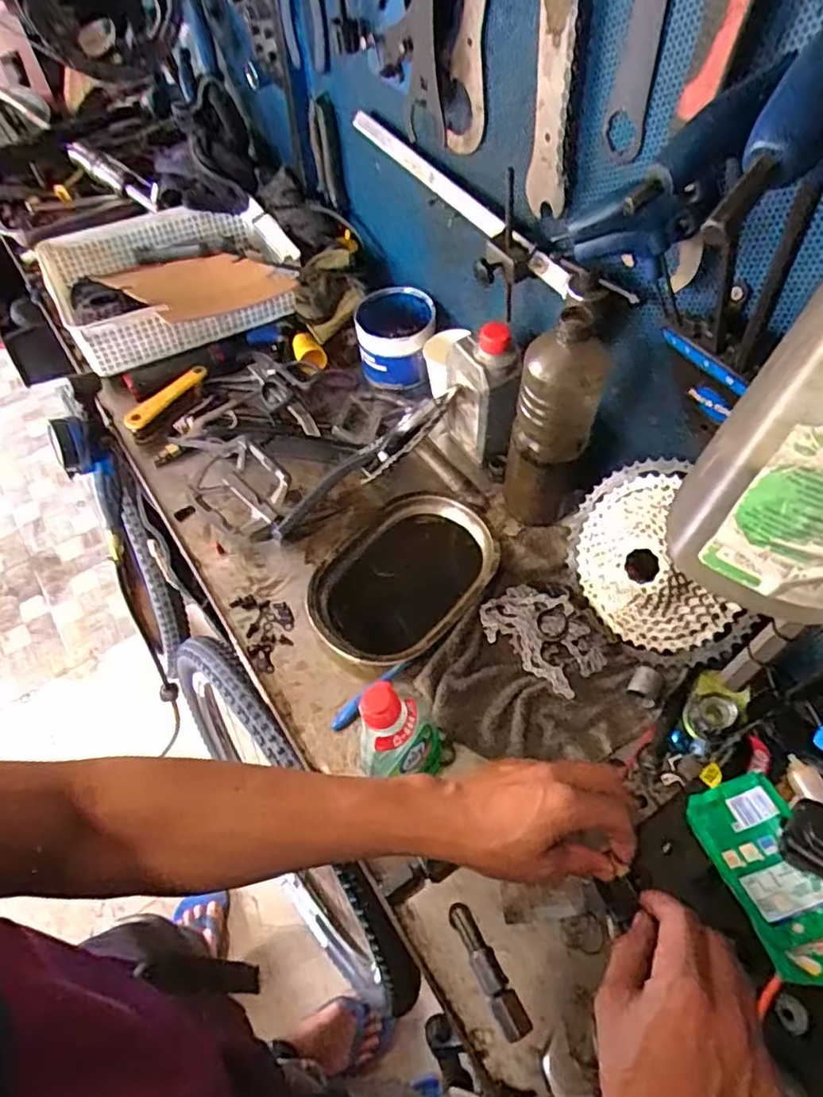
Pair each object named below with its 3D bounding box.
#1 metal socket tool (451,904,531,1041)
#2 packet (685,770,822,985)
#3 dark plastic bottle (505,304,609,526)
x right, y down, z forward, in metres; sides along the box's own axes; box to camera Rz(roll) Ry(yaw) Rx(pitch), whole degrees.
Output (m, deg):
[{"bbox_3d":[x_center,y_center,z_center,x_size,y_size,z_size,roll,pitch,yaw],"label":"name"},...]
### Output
[{"bbox_3d":[0.058,0.325,0.492,0.020,0.020,0.095,-26,59,-14],"label":"metal socket tool"},{"bbox_3d":[0.267,0.240,0.466,0.075,0.011,0.139,-14,44,-7],"label":"packet"},{"bbox_3d":[0.136,-0.117,0.638,0.077,0.261,0.059,12,58,10],"label":"dark plastic bottle"}]

